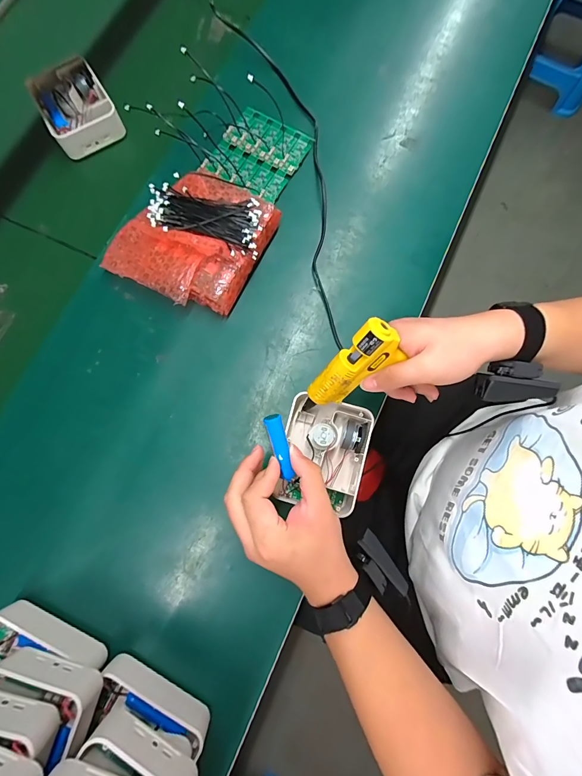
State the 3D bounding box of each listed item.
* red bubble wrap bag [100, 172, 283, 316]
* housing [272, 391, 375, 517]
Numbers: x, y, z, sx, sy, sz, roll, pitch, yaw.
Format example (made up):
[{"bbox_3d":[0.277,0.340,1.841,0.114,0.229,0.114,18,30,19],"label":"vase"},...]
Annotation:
[{"bbox_3d":[-0.133,-0.203,0.464,0.182,0.064,0.178,27,80,5],"label":"red bubble wrap bag"},{"bbox_3d":[0.038,0.078,0.418,0.098,0.048,0.124,16,79,3],"label":"housing"}]

